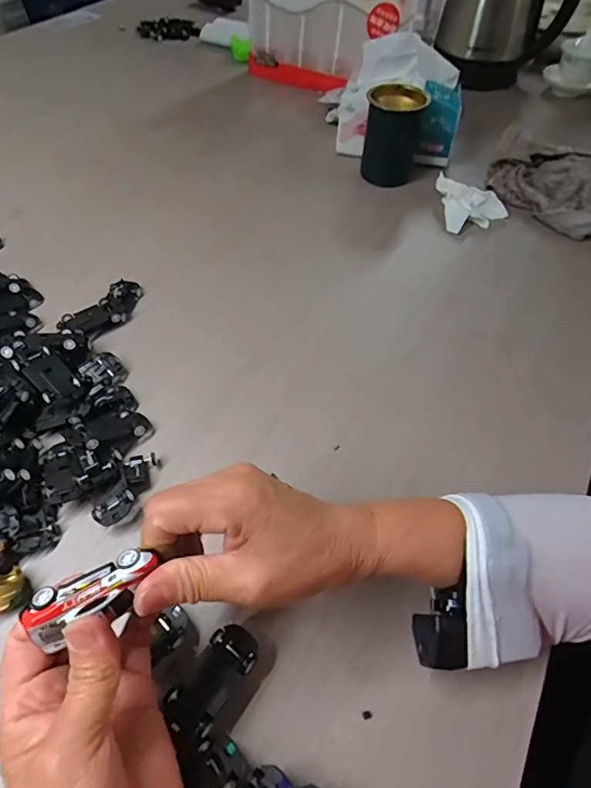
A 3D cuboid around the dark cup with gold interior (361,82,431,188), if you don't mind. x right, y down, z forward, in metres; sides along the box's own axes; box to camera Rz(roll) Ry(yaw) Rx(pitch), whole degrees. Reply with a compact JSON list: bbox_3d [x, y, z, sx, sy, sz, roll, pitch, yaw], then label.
[{"bbox_3d":[0.127,-0.343,0.626,0.074,0.098,0.073,1,54,-1],"label":"dark cup with gold interior"}]

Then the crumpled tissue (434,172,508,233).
[{"bbox_3d":[0.227,-0.244,0.601,0.083,0.028,0.085,-3,54,-4],"label":"crumpled tissue"}]

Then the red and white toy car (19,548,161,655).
[{"bbox_3d":[-0.094,0.098,0.226,0.058,0.020,0.025,-24,58,-20],"label":"red and white toy car"}]

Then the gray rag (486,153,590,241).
[{"bbox_3d":[0.349,-0.254,0.598,0.221,0.047,0.096,30,59,19],"label":"gray rag"}]

